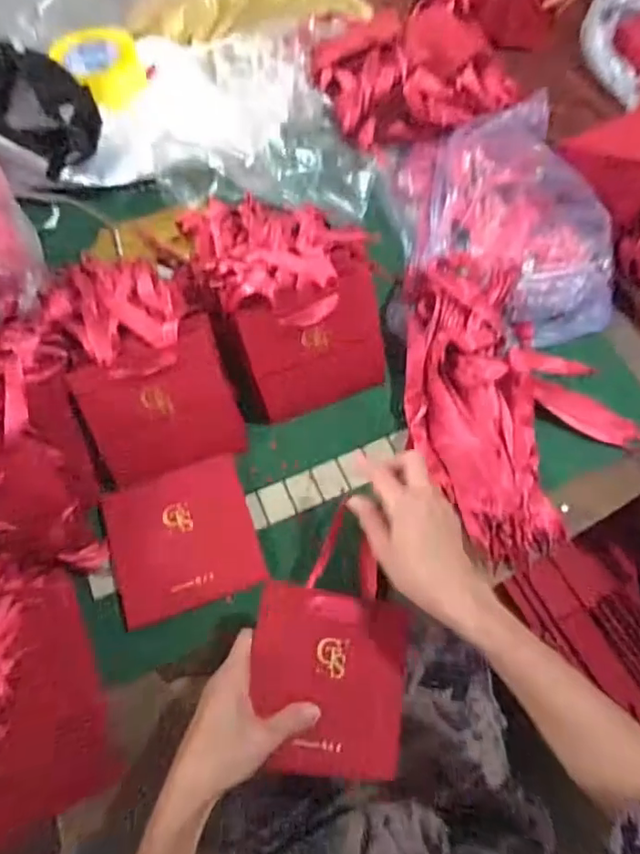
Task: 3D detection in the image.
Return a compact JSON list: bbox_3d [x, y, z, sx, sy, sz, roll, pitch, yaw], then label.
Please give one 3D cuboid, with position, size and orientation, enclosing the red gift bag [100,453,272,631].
[{"bbox_3d":[-0.136,0.112,0.556,0.141,0.012,0.131,-18,79,-9],"label":"red gift bag"}]

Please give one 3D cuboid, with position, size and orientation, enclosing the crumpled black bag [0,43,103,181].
[{"bbox_3d":[-0.393,-0.439,0.742,0.235,0.061,0.138,40,71,16],"label":"crumpled black bag"}]

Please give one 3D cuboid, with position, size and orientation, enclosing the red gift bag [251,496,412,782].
[{"bbox_3d":[0.014,0.180,0.479,0.139,0.010,0.202,18,66,-17],"label":"red gift bag"}]

